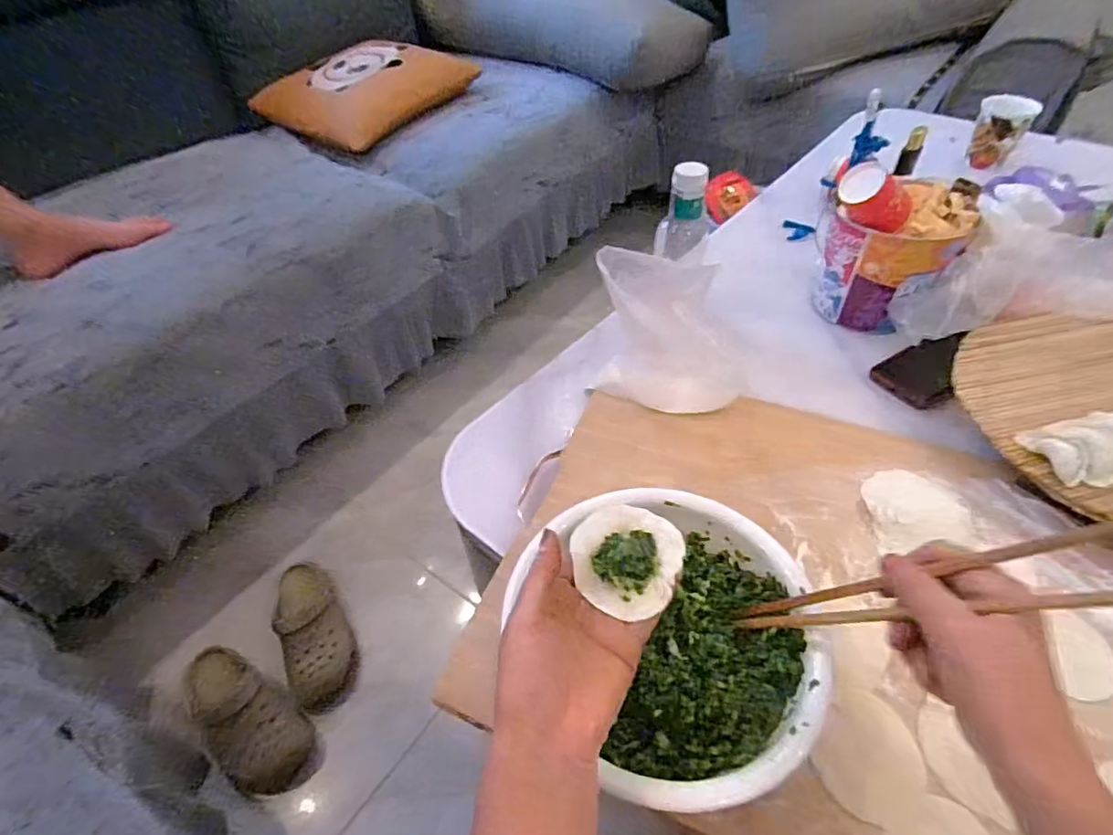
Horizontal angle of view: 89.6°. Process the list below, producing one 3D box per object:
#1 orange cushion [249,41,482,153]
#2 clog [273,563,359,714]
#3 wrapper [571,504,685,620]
[{"bbox_3d":[-0.520,-0.887,1.475,0.399,0.150,0.471,27,53,26],"label":"orange cushion"},{"bbox_3d":[-0.411,0.355,0.953,0.105,0.084,0.261,-24,50,-19],"label":"clog"},{"bbox_3d":[0.045,0.089,0.360,0.068,0.020,0.065,-2,46,2],"label":"wrapper"}]

